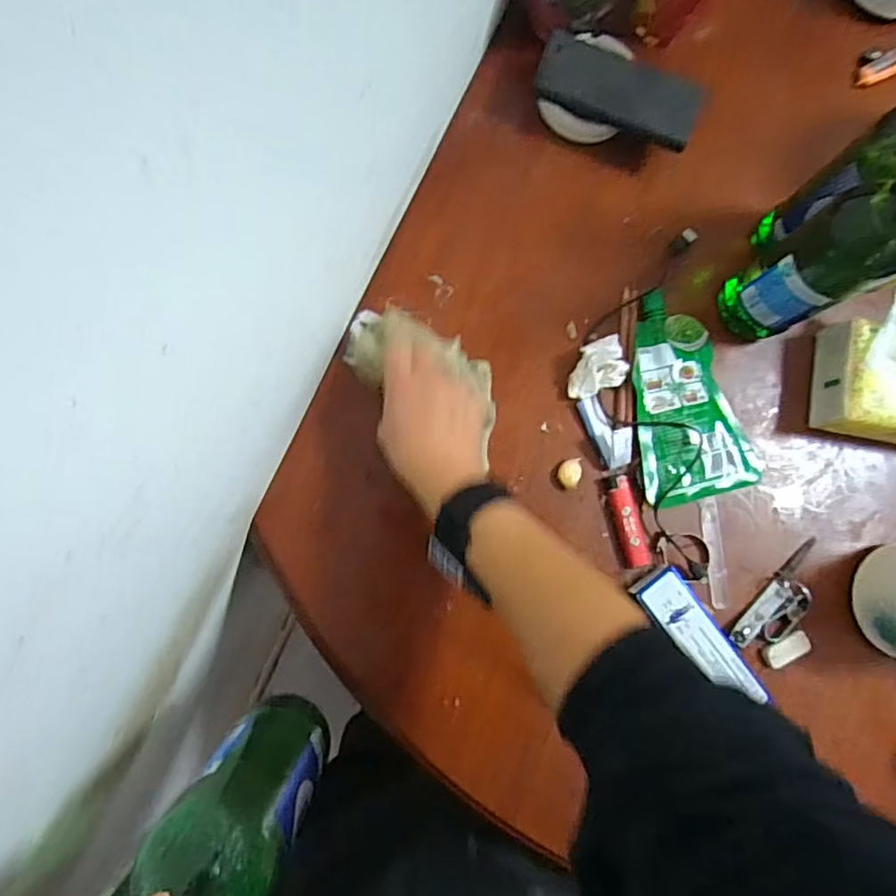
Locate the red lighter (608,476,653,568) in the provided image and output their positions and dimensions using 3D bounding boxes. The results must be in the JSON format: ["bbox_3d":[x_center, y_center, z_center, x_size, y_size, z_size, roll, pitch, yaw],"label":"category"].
[{"bbox_3d":[0.161,0.066,0.536,0.024,0.011,0.080,-13,85,-5],"label":"red lighter"}]

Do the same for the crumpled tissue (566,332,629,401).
[{"bbox_3d":[0.131,-0.072,0.538,0.053,0.030,0.044,-20,85,-6],"label":"crumpled tissue"}]

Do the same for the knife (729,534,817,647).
[{"bbox_3d":[0.301,0.136,0.536,0.037,0.021,0.119,43,83,1],"label":"knife"}]

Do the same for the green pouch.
[{"bbox_3d":[0.213,-0.047,0.552,0.109,0.017,0.187,-14,85,-5],"label":"green pouch"}]

